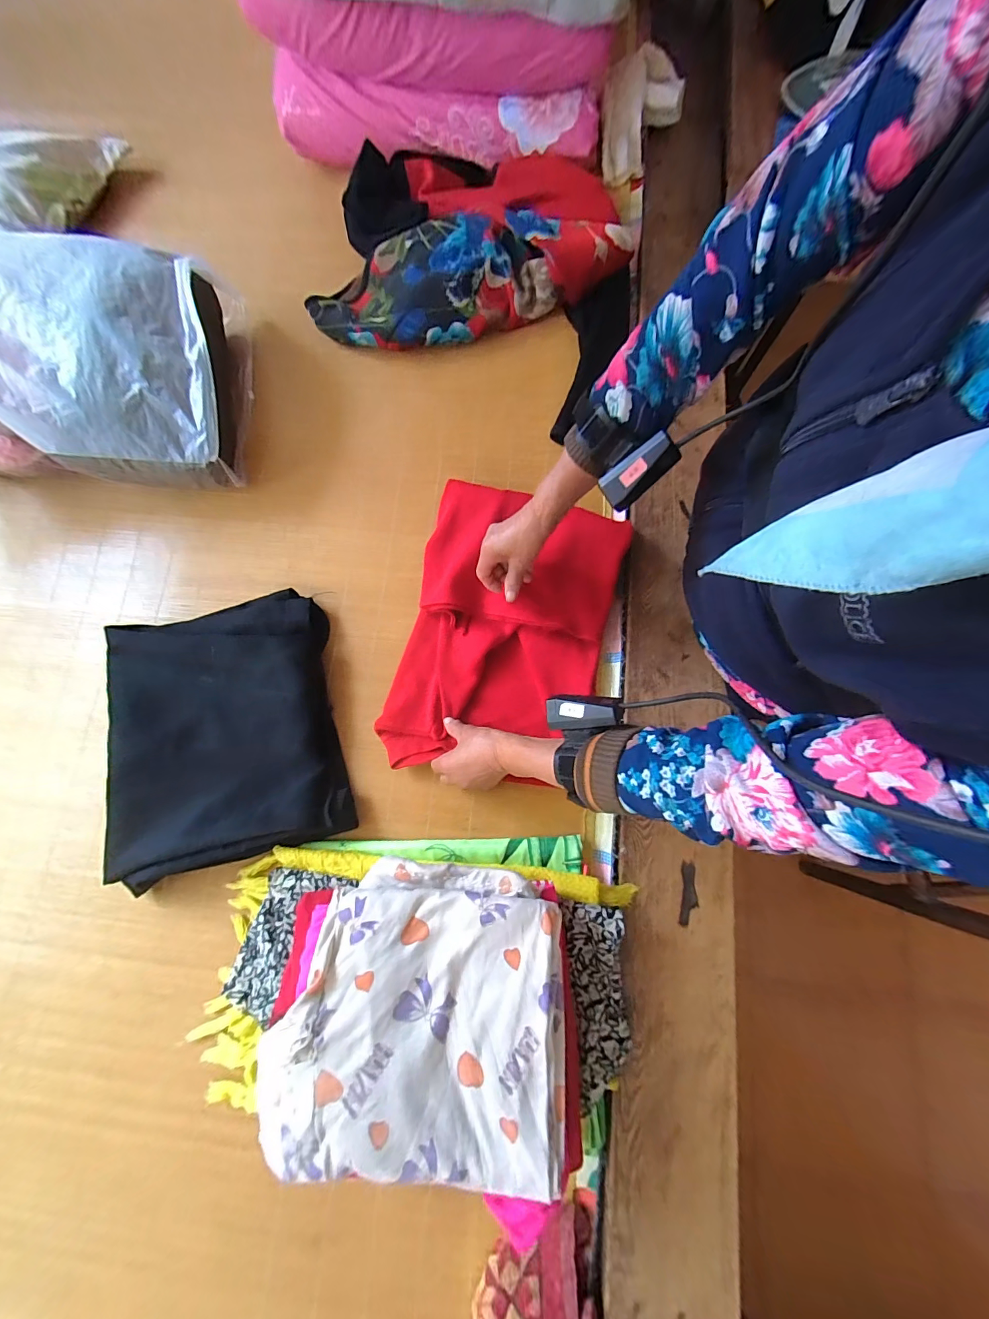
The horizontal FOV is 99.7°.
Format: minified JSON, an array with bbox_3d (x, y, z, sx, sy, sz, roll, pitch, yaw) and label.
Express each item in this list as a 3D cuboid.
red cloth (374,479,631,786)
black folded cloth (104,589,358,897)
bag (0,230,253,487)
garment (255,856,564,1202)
[{"bbox_3d":[0.012,-0.036,0.545,0.247,0.058,0.368,14,79,4],"label":"red cloth"},{"bbox_3d":[-0.351,0.084,0.549,0.276,0.054,0.334,-12,78,-2],"label":"black folded cloth"},{"bbox_3d":[-0.620,-0.405,0.577,0.479,0.213,0.331,-6,78,0],"label":"bag"},{"bbox_3d":[-0.068,0.321,0.390,0.261,0.026,0.231,4,66,-1],"label":"garment"}]

